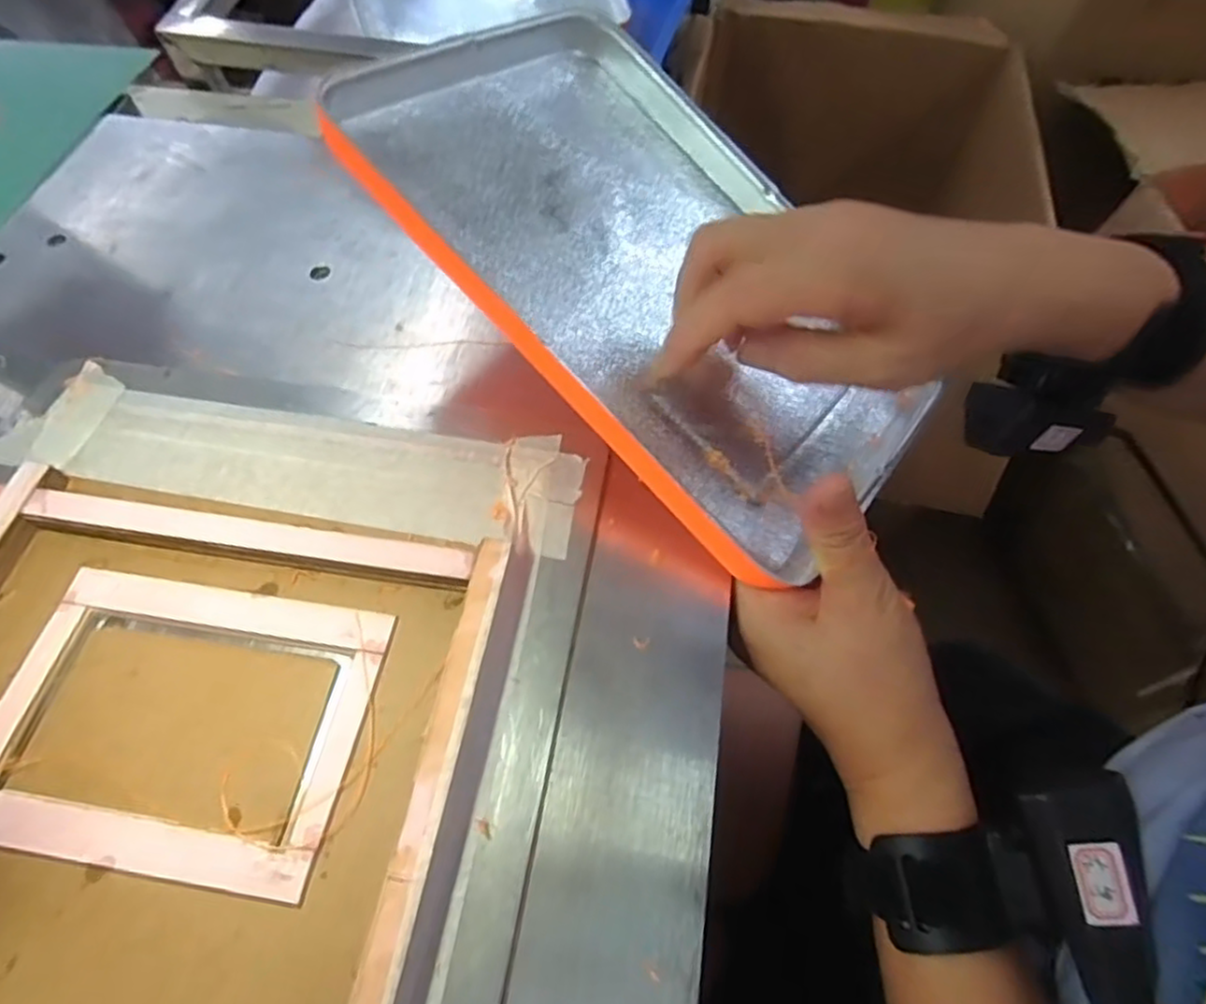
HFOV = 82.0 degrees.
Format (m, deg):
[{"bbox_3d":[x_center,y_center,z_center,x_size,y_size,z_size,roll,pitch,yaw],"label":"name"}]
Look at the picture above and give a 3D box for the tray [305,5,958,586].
[{"bbox_3d":[0.024,-0.104,0.310,0.270,0.026,0.180,45,56,-1],"label":"tray"}]

